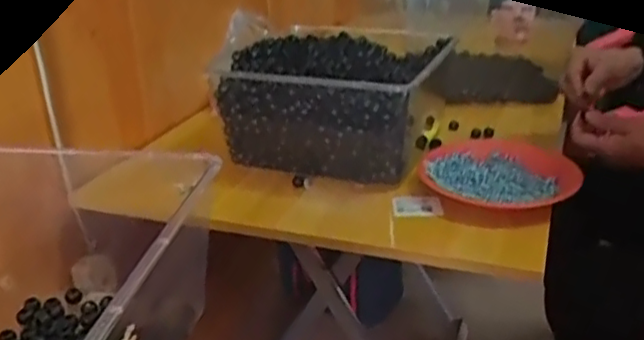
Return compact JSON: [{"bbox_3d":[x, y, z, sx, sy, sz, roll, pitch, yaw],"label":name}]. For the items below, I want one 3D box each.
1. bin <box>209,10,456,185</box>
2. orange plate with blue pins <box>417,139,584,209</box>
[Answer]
[{"bbox_3d":[0.031,-0.112,0.948,0.269,0.129,0.299,9,27,21],"label":"bin"},{"bbox_3d":[0.214,-0.002,0.841,0.194,0.033,0.206,-1,25,1],"label":"orange plate with blue pins"}]

